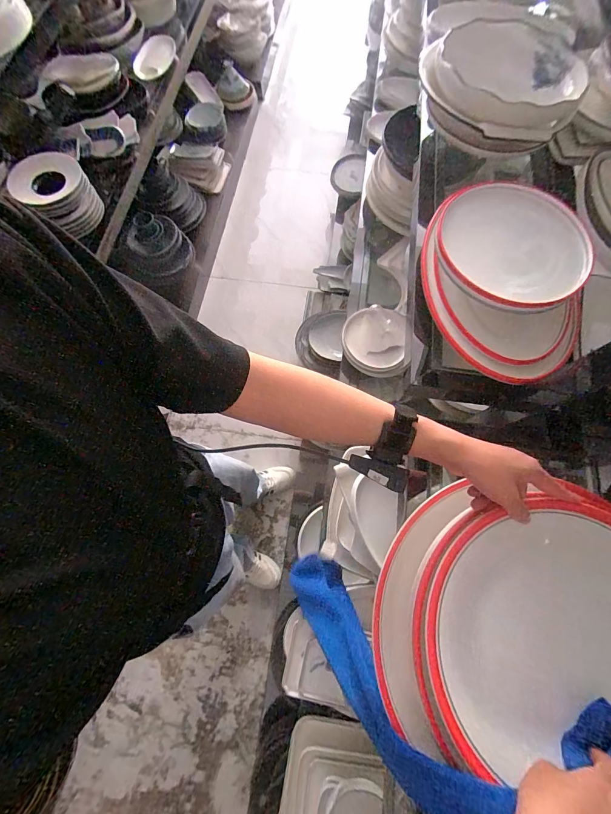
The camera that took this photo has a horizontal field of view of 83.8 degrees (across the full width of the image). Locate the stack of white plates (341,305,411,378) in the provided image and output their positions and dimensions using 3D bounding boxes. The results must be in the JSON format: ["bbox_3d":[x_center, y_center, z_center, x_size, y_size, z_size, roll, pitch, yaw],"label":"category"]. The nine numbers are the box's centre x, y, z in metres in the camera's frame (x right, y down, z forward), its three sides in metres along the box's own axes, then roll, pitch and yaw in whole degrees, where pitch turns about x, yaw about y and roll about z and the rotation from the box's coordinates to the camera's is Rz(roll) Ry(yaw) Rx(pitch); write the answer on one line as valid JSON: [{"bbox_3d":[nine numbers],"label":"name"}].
[{"bbox_3d":[0.194,-0.179,0.924,0.170,0.059,0.184,-8,76,11],"label":"stack of white plates"}]

